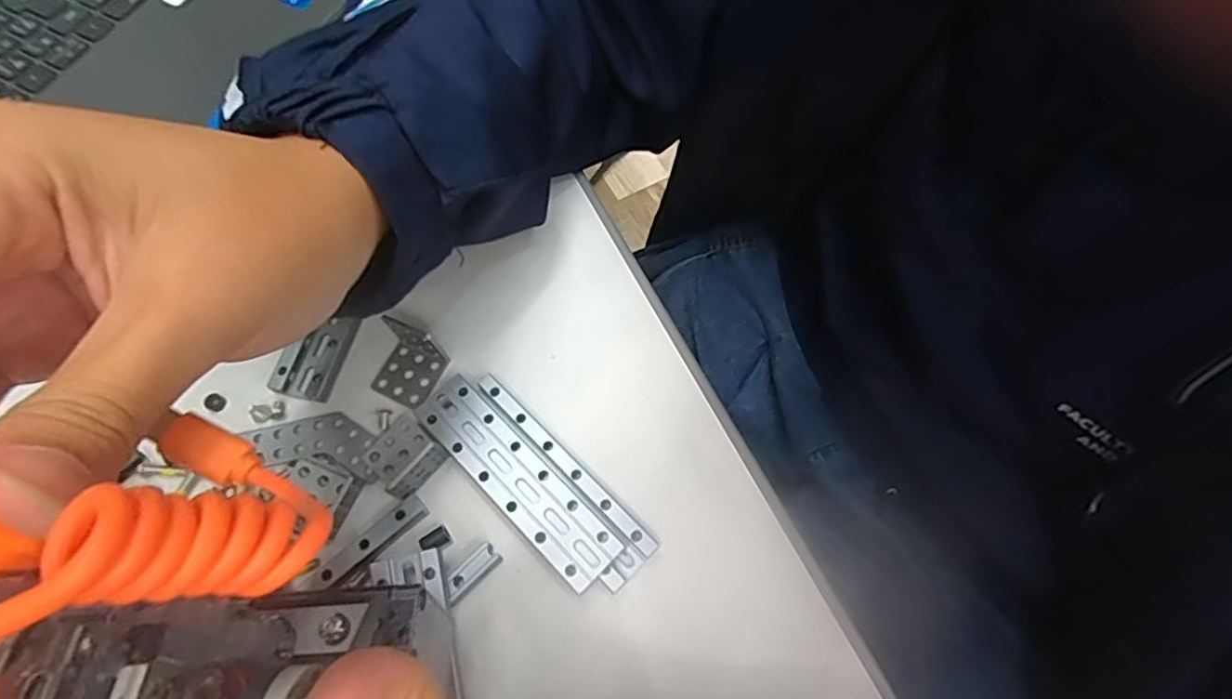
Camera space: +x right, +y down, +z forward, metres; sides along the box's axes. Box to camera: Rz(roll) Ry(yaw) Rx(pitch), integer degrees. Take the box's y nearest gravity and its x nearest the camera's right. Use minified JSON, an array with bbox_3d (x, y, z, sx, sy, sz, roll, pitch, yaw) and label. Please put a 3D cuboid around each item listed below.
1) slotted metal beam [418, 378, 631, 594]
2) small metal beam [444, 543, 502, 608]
[{"bbox_3d":[-0.039,0.049,0.244,0.094,0.013,0.023,42,75,19],"label":"slotted metal beam"},{"bbox_3d":[-0.053,0.082,0.233,0.024,0.007,0.009,-42,70,-14],"label":"small metal beam"}]

